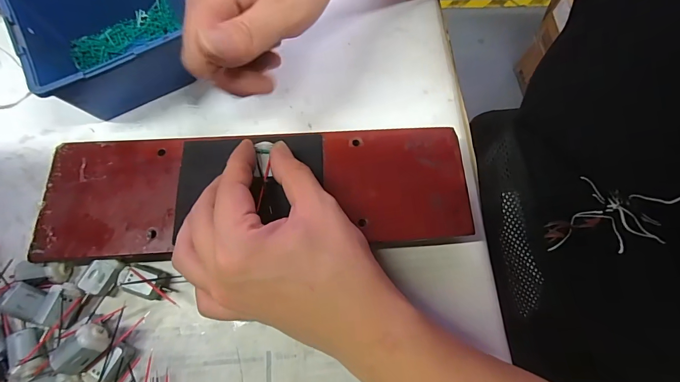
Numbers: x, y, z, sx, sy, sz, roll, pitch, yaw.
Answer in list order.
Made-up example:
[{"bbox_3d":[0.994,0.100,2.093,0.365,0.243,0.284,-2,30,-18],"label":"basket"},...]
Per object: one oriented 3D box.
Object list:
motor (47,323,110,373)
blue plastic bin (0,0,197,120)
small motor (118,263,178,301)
[{"bbox_3d":[-0.154,0.095,0.212,0.018,0.016,0.029,43,75,12],"label":"motor"},{"bbox_3d":[-0.173,-0.123,0.281,0.117,0.062,0.108,-29,74,-11],"label":"blue plastic bin"},{"bbox_3d":[-0.131,0.062,0.242,0.034,0.017,0.019,16,71,4],"label":"small motor"}]

